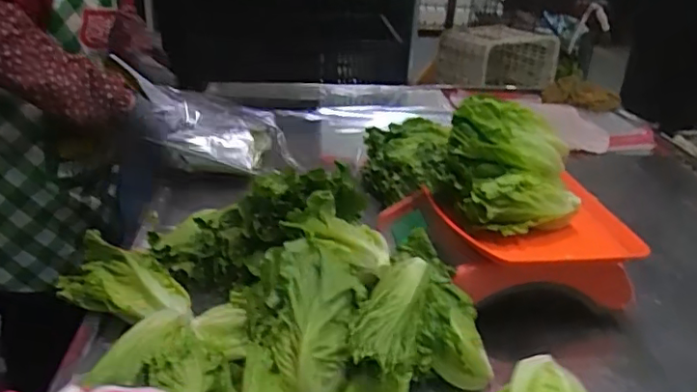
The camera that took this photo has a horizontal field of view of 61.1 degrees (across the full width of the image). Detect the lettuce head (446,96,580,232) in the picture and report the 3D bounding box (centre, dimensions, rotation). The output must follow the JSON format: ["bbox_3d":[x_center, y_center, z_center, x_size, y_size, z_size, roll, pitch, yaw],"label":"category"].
[{"bbox_3d":[0.210,-0.041,0.751,0.160,0.113,0.188,9,27,13],"label":"lettuce head"}]

